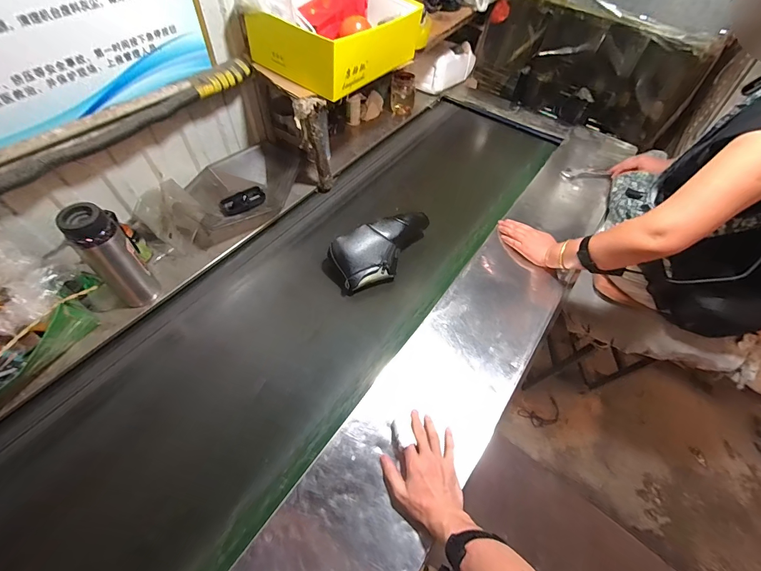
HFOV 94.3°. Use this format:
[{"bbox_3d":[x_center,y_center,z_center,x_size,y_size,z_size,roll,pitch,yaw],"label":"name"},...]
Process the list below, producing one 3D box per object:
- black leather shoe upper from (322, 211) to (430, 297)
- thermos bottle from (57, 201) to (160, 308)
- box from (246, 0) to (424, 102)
[{"bbox_3d":[0.018,-0.094,0.920,0.305,0.104,0.136,-27,63,-21],"label":"black leather shoe upper"},{"bbox_3d":[-0.568,-0.050,0.767,0.088,0.255,0.095,36,61,18],"label":"thermos bottle"},{"bbox_3d":[-0.084,-0.644,0.895,0.299,0.129,0.423,33,60,16],"label":"box"}]

